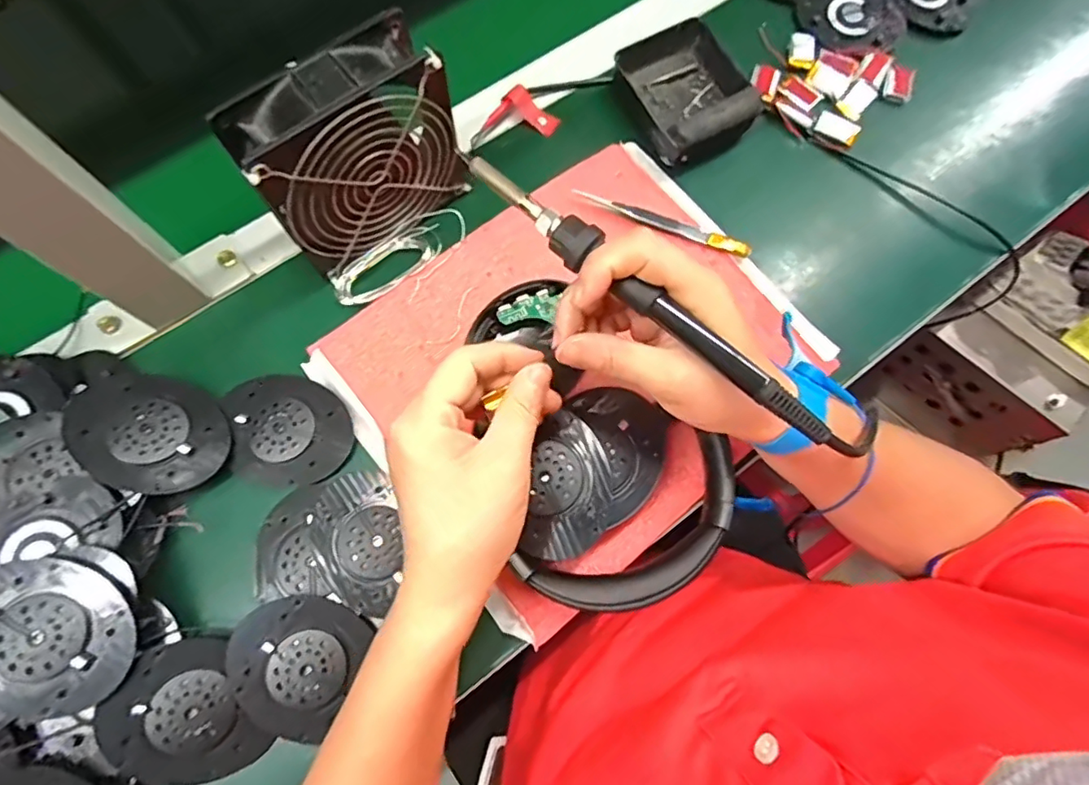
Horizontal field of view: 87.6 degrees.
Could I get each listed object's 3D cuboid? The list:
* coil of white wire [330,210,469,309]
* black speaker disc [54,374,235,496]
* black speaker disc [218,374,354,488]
[{"bbox_3d":[-0.098,-0.093,0.385,0.098,0.011,0.035,-36,77,-11],"label":"coil of white wire"},{"bbox_3d":[-0.235,0.022,0.338,0.087,0.008,0.067,38,58,3],"label":"black speaker disc"},{"bbox_3d":[-0.159,0.022,0.355,0.069,0.006,0.073,0,73,-1],"label":"black speaker disc"}]

